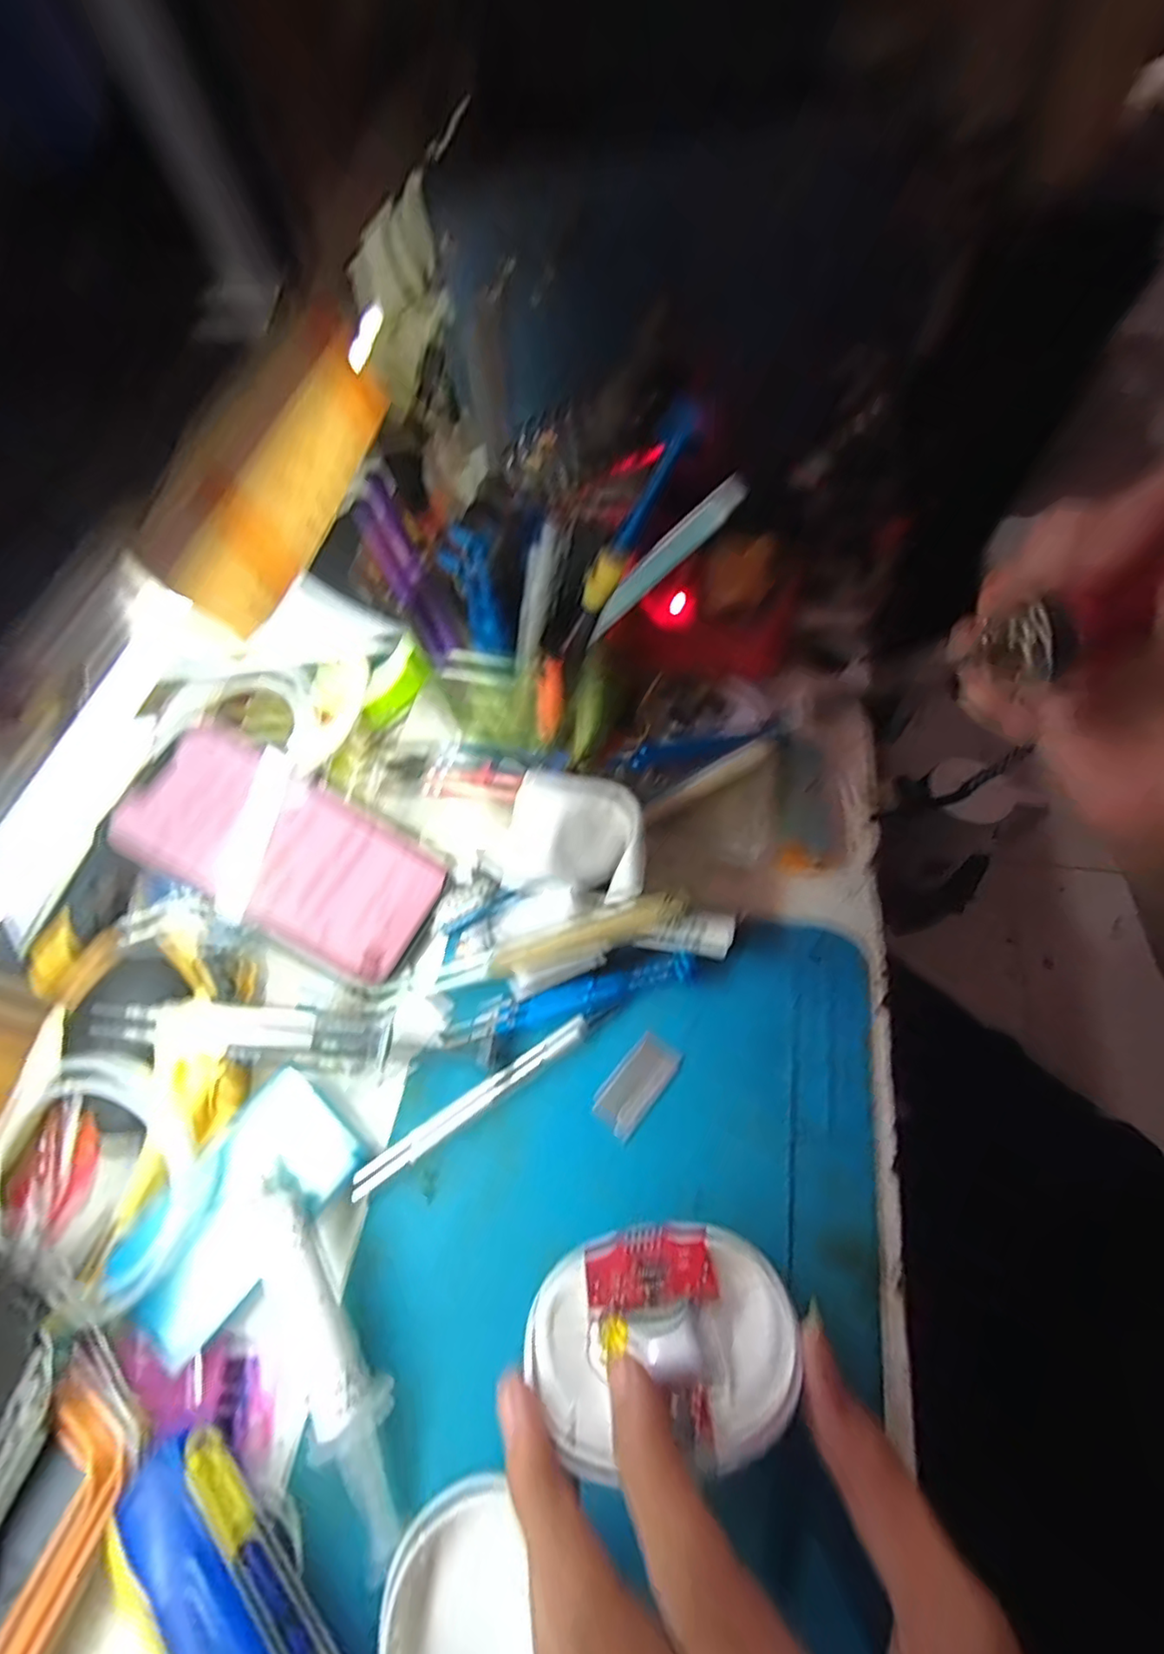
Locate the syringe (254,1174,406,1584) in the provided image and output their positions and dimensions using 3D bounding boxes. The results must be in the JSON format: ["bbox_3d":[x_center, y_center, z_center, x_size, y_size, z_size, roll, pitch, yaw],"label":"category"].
[{"bbox_3d":[-0.091,0.183,0.211,0.025,0.021,0.122,-31,63,-12],"label":"syringe"}]

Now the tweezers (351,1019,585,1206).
[{"bbox_3d":[-0.046,0.118,0.255,0.114,0.006,0.009,-32,63,-12],"label":"tweezers"}]

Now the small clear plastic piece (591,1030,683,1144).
[{"bbox_3d":[0.024,0.112,0.262,0.022,0.004,0.042,35,70,22],"label":"small clear plastic piece"}]

